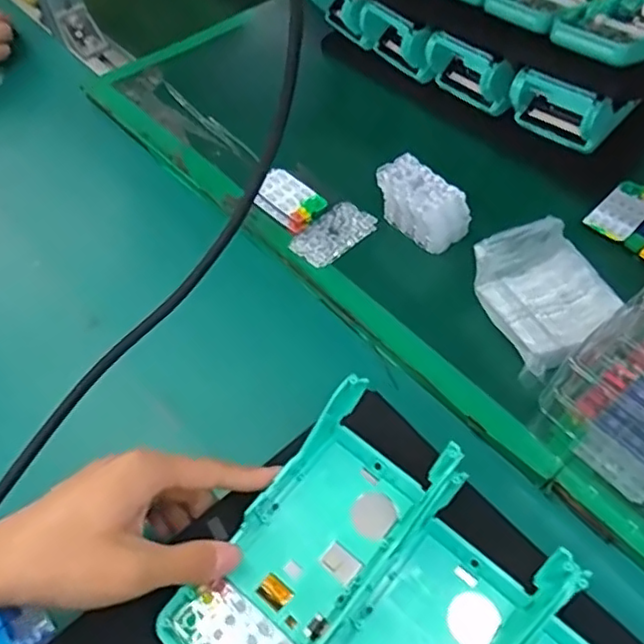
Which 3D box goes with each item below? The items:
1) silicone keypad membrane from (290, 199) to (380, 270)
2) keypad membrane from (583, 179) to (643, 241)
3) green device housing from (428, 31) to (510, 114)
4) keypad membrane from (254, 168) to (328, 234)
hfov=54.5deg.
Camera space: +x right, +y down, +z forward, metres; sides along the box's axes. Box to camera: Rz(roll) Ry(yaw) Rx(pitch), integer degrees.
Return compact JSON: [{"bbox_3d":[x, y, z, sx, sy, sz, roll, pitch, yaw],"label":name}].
[{"bbox_3d":[0.011,-0.074,0.518,0.071,0.011,0.038,-36,59,-21],"label":"silicone keypad membrane"},{"bbox_3d":[0.250,-0.093,0.517,0.062,0.009,0.036,-37,60,-22],"label":"keypad membrane"},{"bbox_3d":[0.133,-0.229,0.580,0.035,0.058,0.084,-32,58,-18],"label":"green device housing"},{"bbox_3d":[-0.028,-0.105,0.534,0.060,0.014,0.039,39,76,23],"label":"keypad membrane"}]

